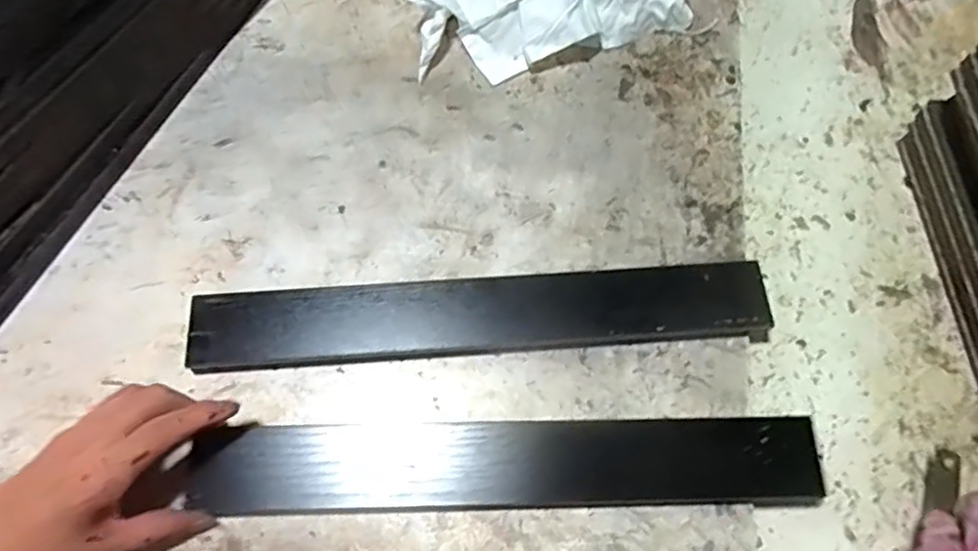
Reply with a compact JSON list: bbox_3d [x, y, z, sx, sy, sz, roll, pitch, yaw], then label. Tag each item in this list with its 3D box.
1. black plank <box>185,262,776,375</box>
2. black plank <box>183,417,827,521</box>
[{"bbox_3d":[-0.004,0.027,0.436,0.385,0.020,0.054,-3,70,-3],"label":"black plank"},{"bbox_3d":[0.011,0.121,0.400,0.388,0.020,0.052,-1,70,-2],"label":"black plank"}]

